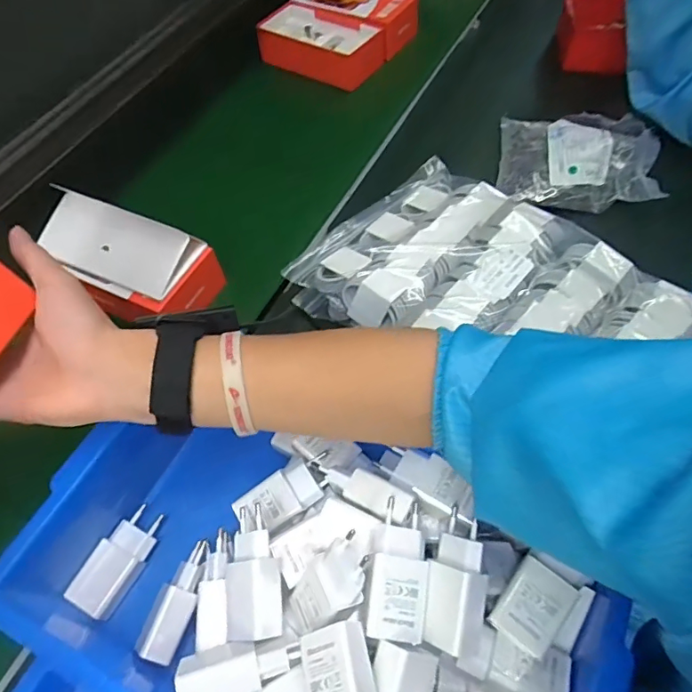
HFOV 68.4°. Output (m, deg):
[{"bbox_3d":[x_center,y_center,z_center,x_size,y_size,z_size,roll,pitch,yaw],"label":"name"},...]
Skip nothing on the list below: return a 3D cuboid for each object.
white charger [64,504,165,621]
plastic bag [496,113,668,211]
[{"bbox_3d":[-0.178,0.168,0.401,0.034,0.018,0.079,23,62,17],"label":"white charger"},{"bbox_3d":[0.278,-0.230,0.607,0.178,0.046,0.143,14,60,12],"label":"plastic bag"}]

